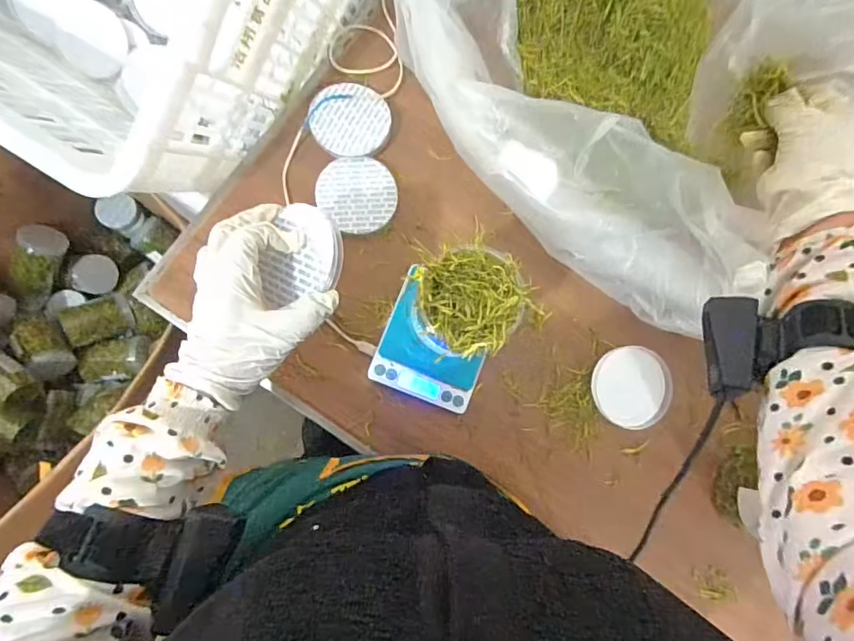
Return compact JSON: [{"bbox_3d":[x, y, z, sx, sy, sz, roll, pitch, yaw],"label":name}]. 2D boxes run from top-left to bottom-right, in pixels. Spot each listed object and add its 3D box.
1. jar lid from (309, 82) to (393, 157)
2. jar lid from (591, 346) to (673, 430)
[{"bbox_3d":[-0.081,-0.210,0.525,0.080,0.015,0.078,1,83,-6],"label":"jar lid"},{"bbox_3d":[0.218,0.071,0.527,0.083,0.009,0.085,1,83,-6],"label":"jar lid"}]

